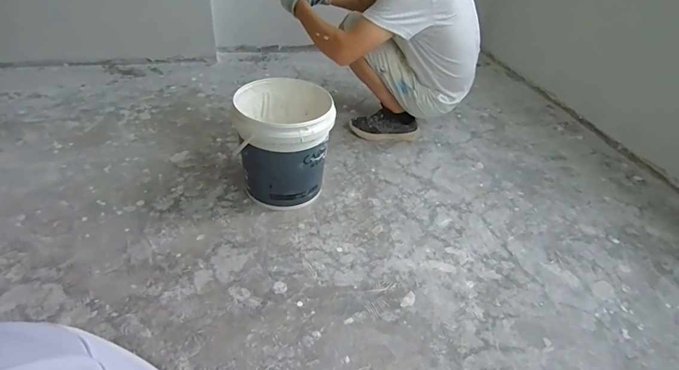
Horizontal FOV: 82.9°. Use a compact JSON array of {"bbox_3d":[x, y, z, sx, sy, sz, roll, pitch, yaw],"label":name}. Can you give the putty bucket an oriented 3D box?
[{"bbox_3d":[-0.176,-0.121,1.229,0.266,0.322,0.282,-1,39,-7],"label":"putty bucket"}]

